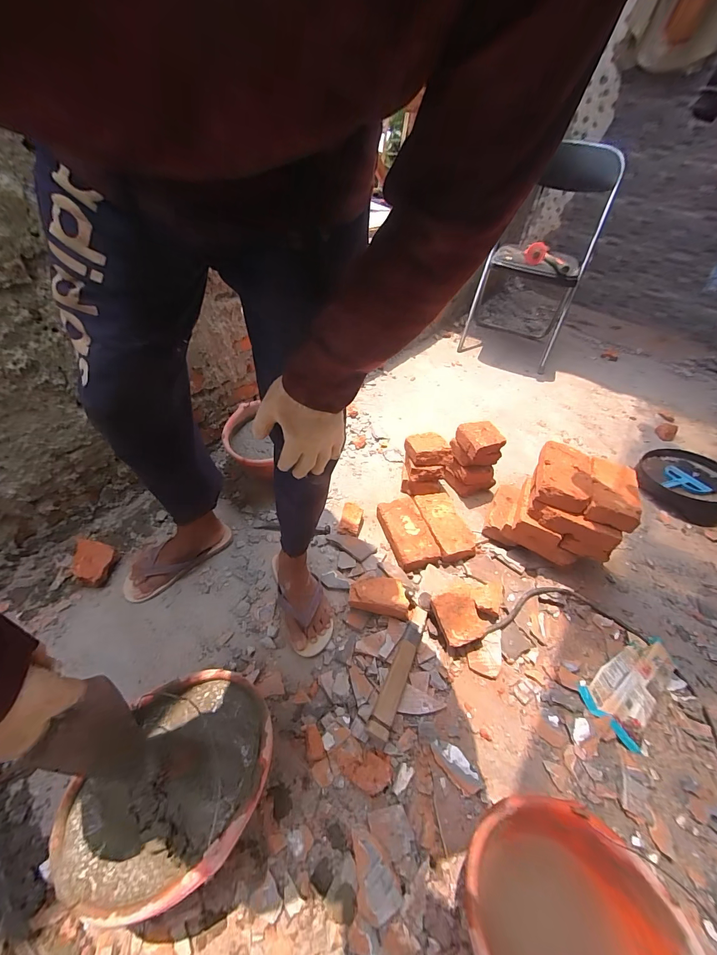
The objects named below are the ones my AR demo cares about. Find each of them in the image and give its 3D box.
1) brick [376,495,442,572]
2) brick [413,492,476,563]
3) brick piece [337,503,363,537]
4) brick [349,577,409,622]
[{"bbox_3d":[0.127,0.146,0.945,0.106,0.044,0.201,-9,46,-16],"label":"brick"},{"bbox_3d":[0.229,0.128,0.962,0.106,0.043,0.196,-9,46,-16],"label":"brick"},{"bbox_3d":[-0.019,0.116,0.967,0.059,0.030,0.106,9,44,2],"label":"brick piece"},{"bbox_3d":[0.049,0.262,0.795,0.134,0.060,0.074,15,44,8],"label":"brick"}]

